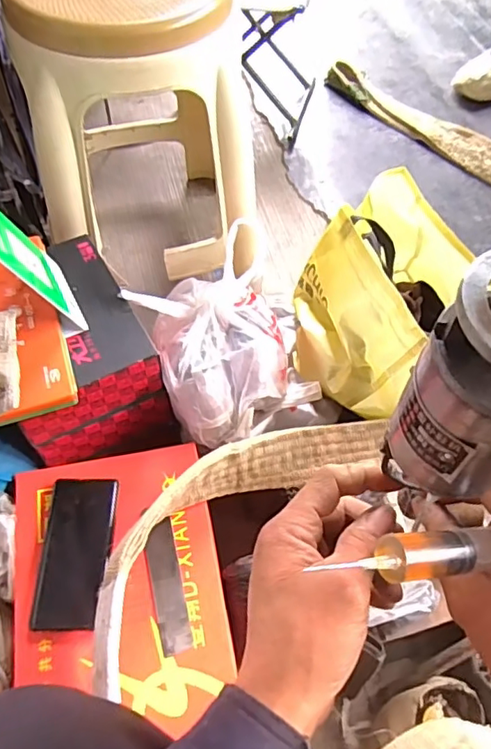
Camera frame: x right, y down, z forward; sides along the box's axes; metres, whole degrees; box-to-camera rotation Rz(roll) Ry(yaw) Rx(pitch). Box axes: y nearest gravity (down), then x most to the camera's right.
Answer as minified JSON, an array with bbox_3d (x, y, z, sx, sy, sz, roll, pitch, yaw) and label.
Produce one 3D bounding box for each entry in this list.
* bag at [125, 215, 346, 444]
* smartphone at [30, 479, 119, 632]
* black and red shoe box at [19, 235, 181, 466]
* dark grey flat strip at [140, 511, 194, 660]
[{"bbox_3d":[-0.026,-0.045,0.687,0.199,0.177,0.228,-15,60,-11],"label":"bag"},{"bbox_3d":[-0.184,0.190,0.599,0.071,0.009,0.156,1,58,-1],"label":"smartphone"},{"bbox_3d":[-0.212,-0.026,0.692,0.160,0.148,0.215,-22,62,-15],"label":"black and red shoe box"},{"bbox_3d":[-0.085,0.219,0.594,0.031,0.005,0.146,-10,61,-13],"label":"dark grey flat strip"}]

